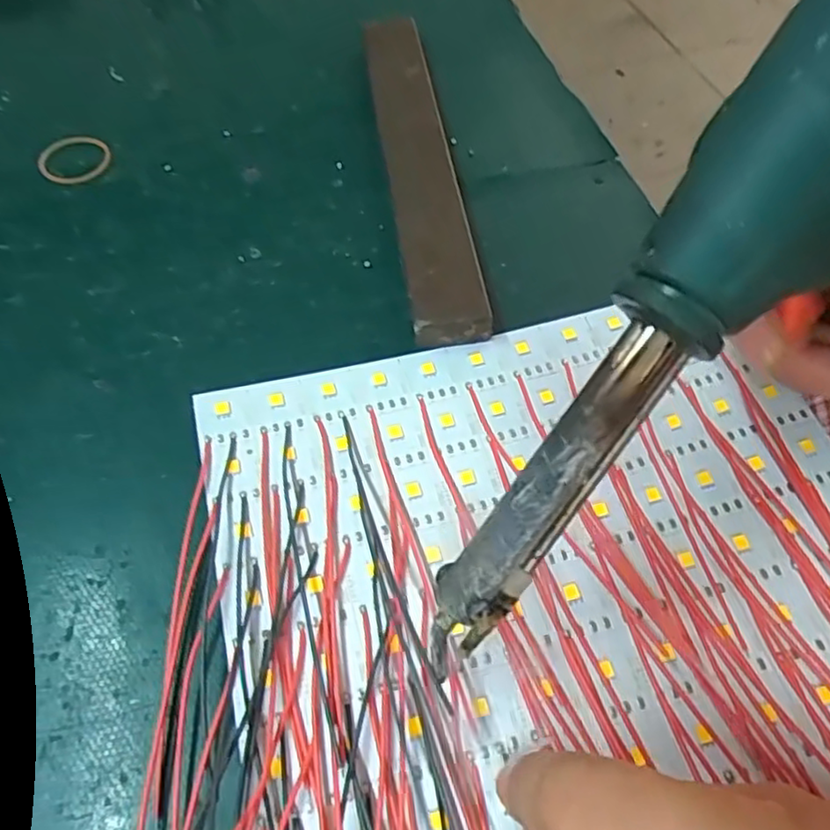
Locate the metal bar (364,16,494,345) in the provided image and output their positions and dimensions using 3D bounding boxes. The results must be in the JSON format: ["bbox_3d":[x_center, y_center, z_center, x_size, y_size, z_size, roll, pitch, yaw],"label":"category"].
[{"bbox_3d":[0.002,-0.118,0.303,0.030,0.006,0.207,-6,60,-4],"label":"metal bar"}]

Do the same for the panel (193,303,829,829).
[{"bbox_3d":[0.048,0.054,0.207,0.210,0.009,0.206,-15,60,-10],"label":"panel"}]

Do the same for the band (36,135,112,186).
[{"bbox_3d":[-0.160,-0.121,0.313,0.032,0.004,0.033,0,58,-1],"label":"band"}]

